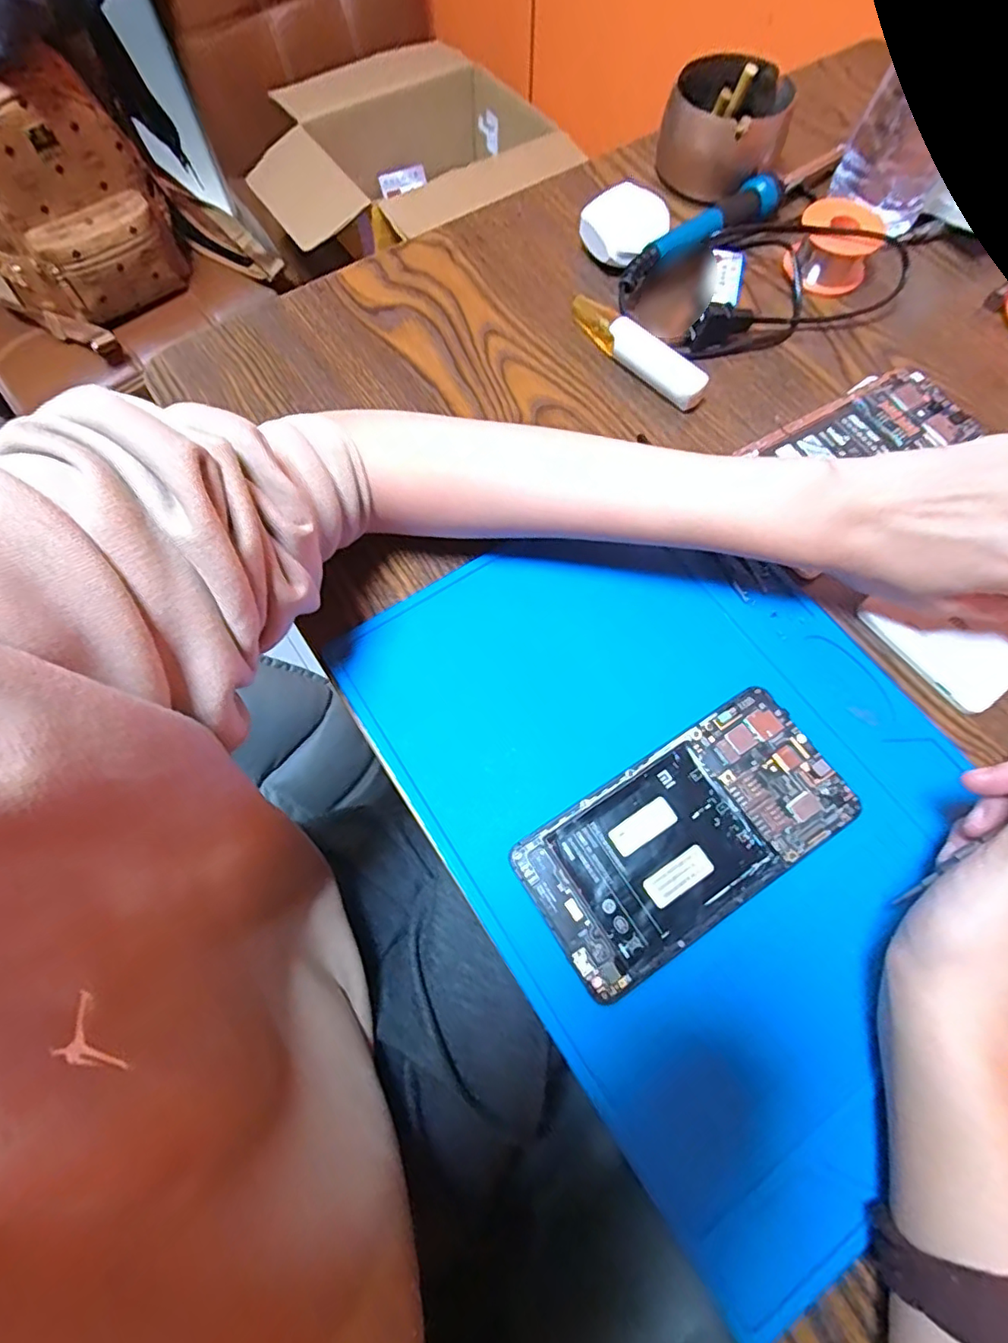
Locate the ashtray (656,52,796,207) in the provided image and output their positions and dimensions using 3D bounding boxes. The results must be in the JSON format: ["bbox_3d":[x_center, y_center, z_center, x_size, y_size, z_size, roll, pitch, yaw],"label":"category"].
[{"bbox_3d":[0.158,-0.389,0.417,0.083,0.052,0.077,0,69,0],"label":"ashtray"}]

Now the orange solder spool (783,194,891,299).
[{"bbox_3d":[0.223,-0.287,0.385,0.051,0.035,0.049,0,69,0],"label":"orange solder spool"}]

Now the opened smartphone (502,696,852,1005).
[{"bbox_3d":[0.082,0.073,0.261,0.145,0.009,0.072,-31,72,-11],"label":"opened smartphone"}]

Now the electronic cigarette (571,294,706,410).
[{"bbox_3d":[0.080,-0.199,0.358,0.019,0.023,0.101,-40,74,-14],"label":"electronic cigarette"}]

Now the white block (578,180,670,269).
[{"bbox_3d":[0.080,-0.297,0.392,0.055,0.029,0.053,16,70,6],"label":"white block"}]

